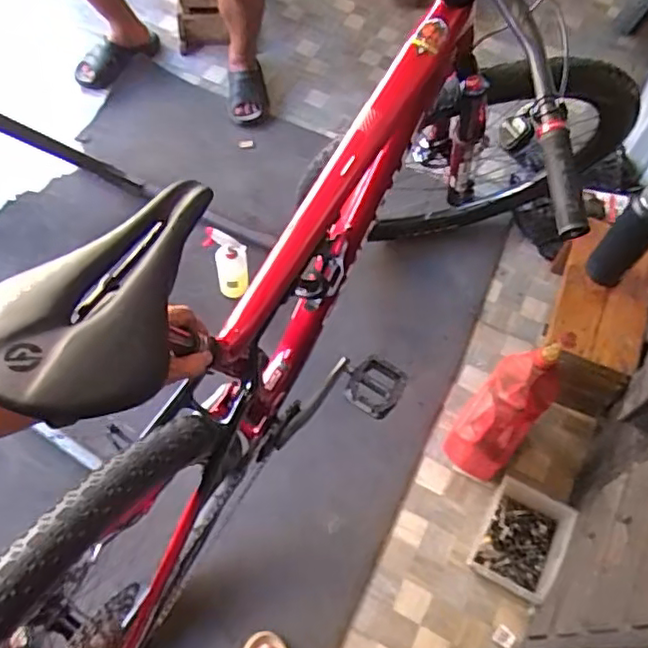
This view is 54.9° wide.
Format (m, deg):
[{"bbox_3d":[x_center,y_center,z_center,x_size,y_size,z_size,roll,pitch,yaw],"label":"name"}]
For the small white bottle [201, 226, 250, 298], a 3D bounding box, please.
[{"bbox_3d":[-0.234,-0.146,1.542,0.087,0.199,0.074,-19,36,-12],"label":"small white bottle"}]

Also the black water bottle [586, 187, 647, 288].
[{"bbox_3d":[0.659,-0.197,1.324,0.090,0.307,0.070,41,68,17],"label":"black water bottle"}]

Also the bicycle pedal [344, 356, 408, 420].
[{"bbox_3d":[0.095,0.117,1.171,0.100,0.028,0.115,34,66,15],"label":"bicycle pedal"}]

